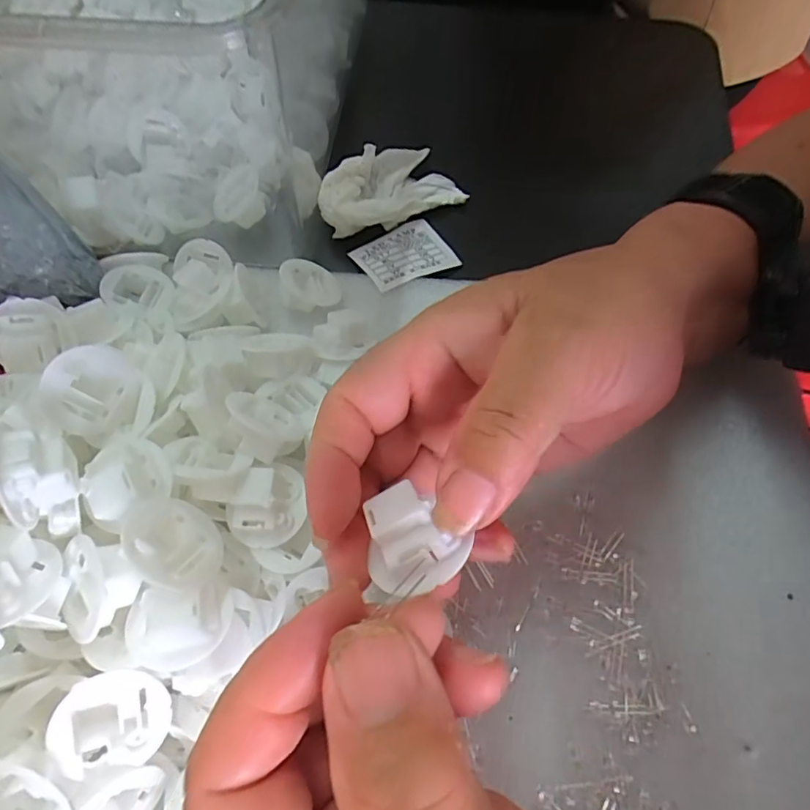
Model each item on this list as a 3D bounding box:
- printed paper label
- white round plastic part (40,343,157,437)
[{"bbox_3d":[-0.001,-0.086,0.305,0.051,0.009,0.042,-28,68,-13],"label":"printed paper label"},{"bbox_3d":[-0.113,-0.004,0.199,0.011,0.036,0.033,18,83,40],"label":"white round plastic part"}]

